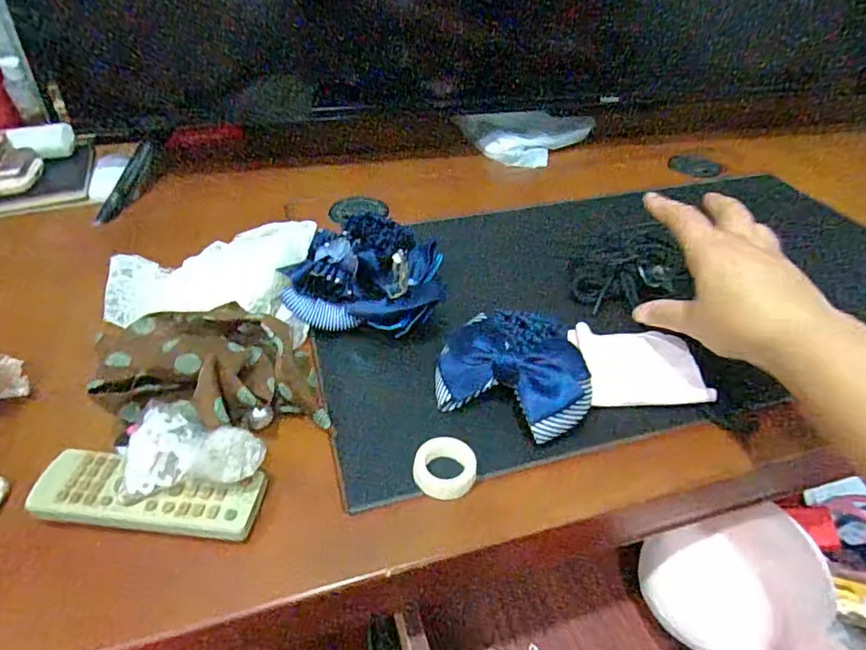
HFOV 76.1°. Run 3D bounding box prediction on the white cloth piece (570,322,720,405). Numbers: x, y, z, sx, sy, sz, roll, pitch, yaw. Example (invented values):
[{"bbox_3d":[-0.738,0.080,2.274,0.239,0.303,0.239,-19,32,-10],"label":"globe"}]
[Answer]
[{"bbox_3d":[0.147,0.028,0.399,0.080,0.011,0.074,0,39,-1],"label":"white cloth piece"}]

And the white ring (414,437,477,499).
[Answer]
[{"bbox_3d":[0.007,0.085,0.330,0.036,0.015,0.033,0,39,0],"label":"white ring"}]

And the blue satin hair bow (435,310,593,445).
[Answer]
[{"bbox_3d":[0.057,0.020,0.379,0.099,0.031,0.108,9,40,10],"label":"blue satin hair bow"}]

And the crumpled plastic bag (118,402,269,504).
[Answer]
[{"bbox_3d":[-0.131,0.072,0.304,0.072,0.032,0.050,7,40,7],"label":"crumpled plastic bag"}]

